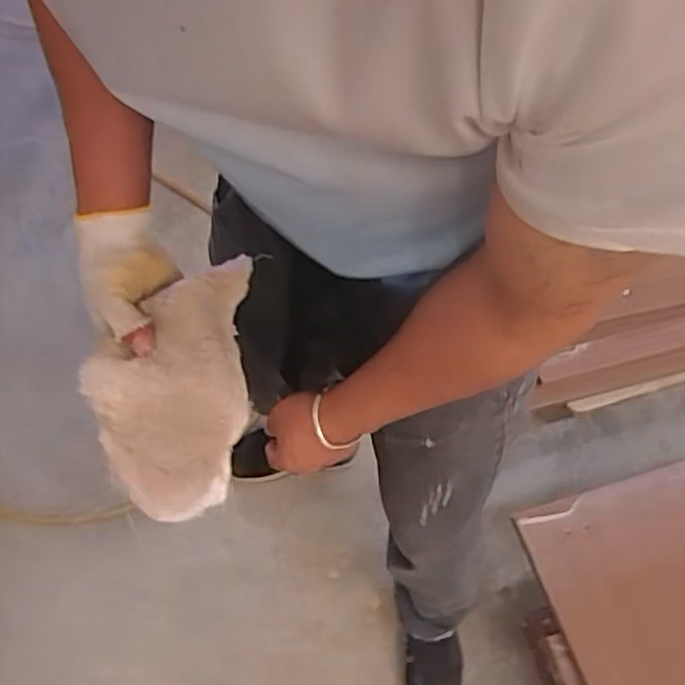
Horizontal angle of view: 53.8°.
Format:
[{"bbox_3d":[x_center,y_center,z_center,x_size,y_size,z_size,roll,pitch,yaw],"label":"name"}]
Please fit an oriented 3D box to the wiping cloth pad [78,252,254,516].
[{"bbox_3d":[-0.154,0.051,0.610,0.146,0.240,0.048,-8,20,-40],"label":"wiping cloth pad"}]

